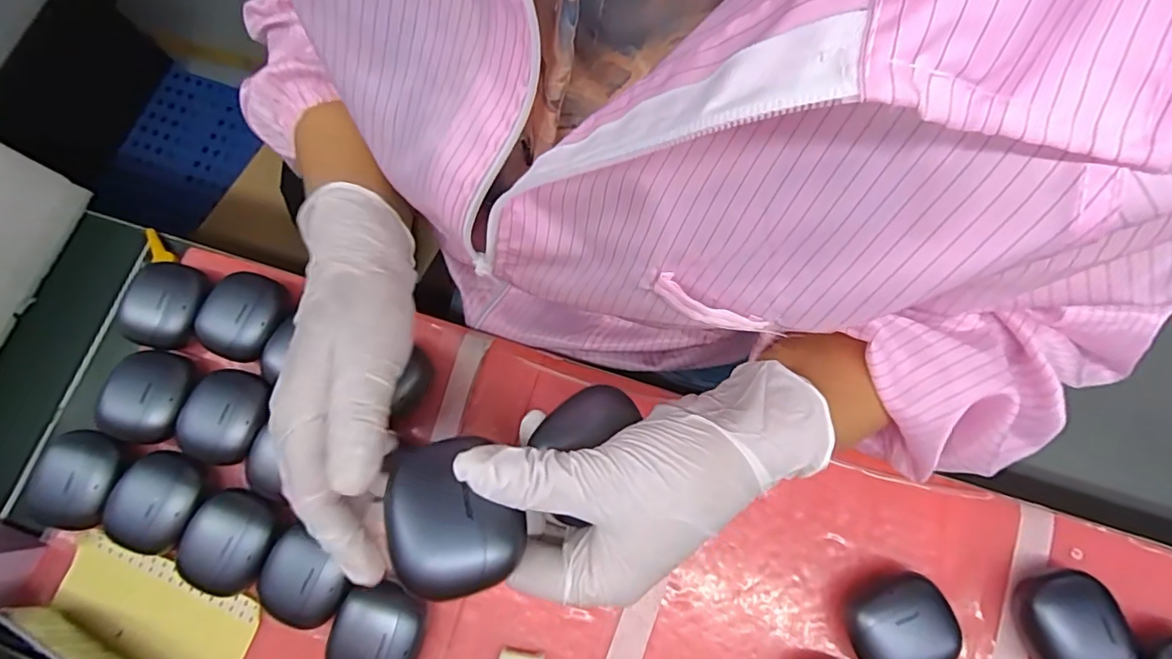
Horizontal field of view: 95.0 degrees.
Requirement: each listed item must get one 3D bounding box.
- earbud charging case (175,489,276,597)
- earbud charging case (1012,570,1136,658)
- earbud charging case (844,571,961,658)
[{"bbox_3d":[-0.208,0.125,0.318,0.047,0.027,0.054,15,77,5],"label":"earbud charging case"},{"bbox_3d":[0.271,0.169,0.303,0.043,0.031,0.054,-14,76,-2],"label":"earbud charging case"},{"bbox_3d":[0.176,0.168,0.303,0.053,0.032,0.050,-16,76,-3],"label":"earbud charging case"}]

